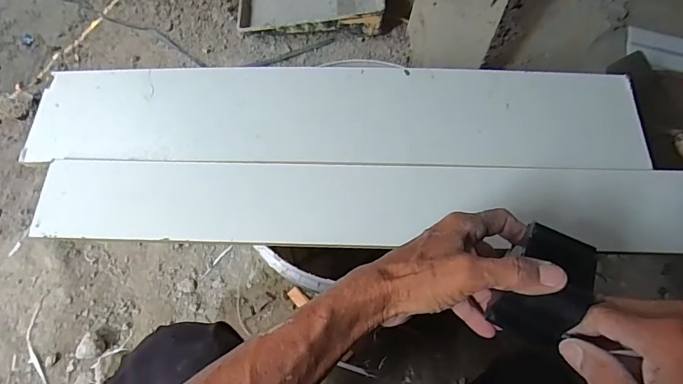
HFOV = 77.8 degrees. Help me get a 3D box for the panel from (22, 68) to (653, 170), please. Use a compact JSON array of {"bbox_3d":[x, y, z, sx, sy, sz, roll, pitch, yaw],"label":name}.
[{"bbox_3d":[-0.014,-0.095,0.529,0.735,0.018,0.127,1,75,2],"label":"panel"}]

